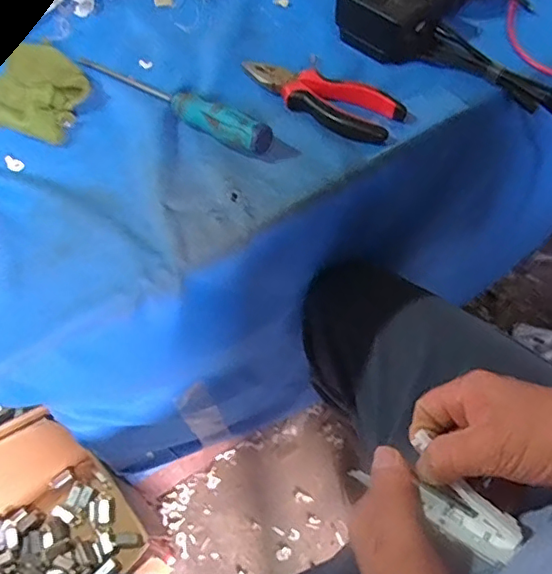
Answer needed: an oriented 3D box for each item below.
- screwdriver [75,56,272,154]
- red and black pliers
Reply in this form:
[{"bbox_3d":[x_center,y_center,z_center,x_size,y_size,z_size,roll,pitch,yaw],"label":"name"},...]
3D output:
[{"bbox_3d":[-0.103,-0.178,0.515,0.238,0.032,0.025,33,66,23],"label":"screwdriver"},{"bbox_3d":[0.037,-0.173,0.512,0.153,0.020,0.052,26,63,20],"label":"red and black pliers"}]

